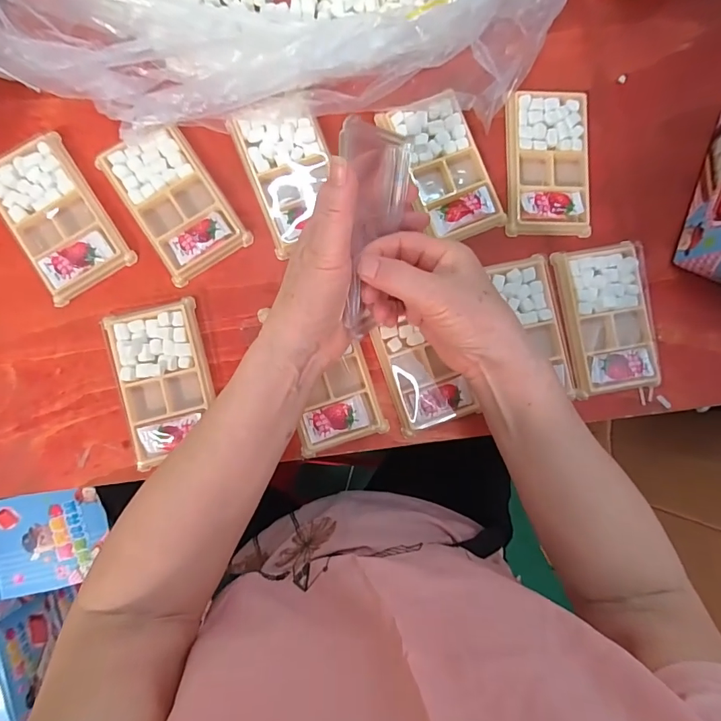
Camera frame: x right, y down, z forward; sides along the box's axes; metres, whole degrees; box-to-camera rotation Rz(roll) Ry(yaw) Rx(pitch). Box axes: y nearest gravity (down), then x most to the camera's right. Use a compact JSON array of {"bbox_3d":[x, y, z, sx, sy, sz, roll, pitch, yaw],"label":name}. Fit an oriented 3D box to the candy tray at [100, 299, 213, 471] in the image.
[{"bbox_3d":[-0.172,0.017,0.385,0.075,0.016,0.129,-13,89,-4],"label":"candy tray"}]

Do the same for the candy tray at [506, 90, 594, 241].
[{"bbox_3d":[0.177,-0.186,0.413,0.076,0.019,0.130,-1,88,-3],"label":"candy tray"}]

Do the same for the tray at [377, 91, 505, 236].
[{"bbox_3d":[0.077,-0.178,0.405,0.073,0.014,0.131,-22,90,-4],"label":"tray"}]

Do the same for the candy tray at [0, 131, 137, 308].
[{"bbox_3d":[-0.269,-0.127,0.384,0.073,0.013,0.133,-33,90,-4],"label":"candy tray"}]

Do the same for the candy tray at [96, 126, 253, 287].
[{"bbox_3d":[-0.166,-0.142,0.390,0.074,0.012,0.127,-33,90,-4],"label":"candy tray"}]

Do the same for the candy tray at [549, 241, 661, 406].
[{"bbox_3d":[0.232,-0.039,0.409,0.079,0.016,0.137,-9,89,-4],"label":"candy tray"}]

